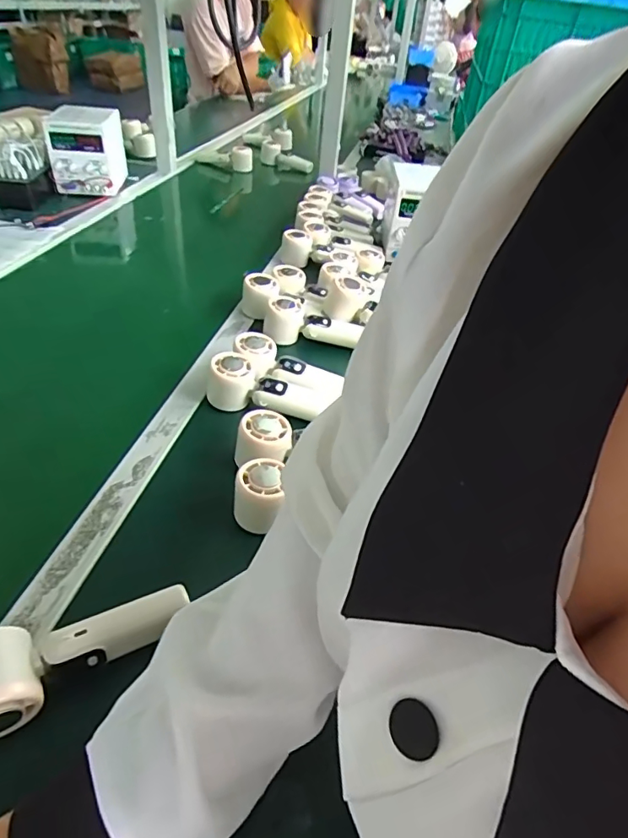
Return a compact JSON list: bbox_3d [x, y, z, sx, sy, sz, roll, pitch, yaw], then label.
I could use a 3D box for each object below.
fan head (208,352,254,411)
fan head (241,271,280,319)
[{"bbox_3d":[-0.104,-0.045,0.634,0.056,0.060,0.051,-10,43,-20],"label":"fan head"},{"bbox_3d":[-0.087,-0.199,0.814,0.059,0.058,0.057,2,40,-7],"label":"fan head"}]

